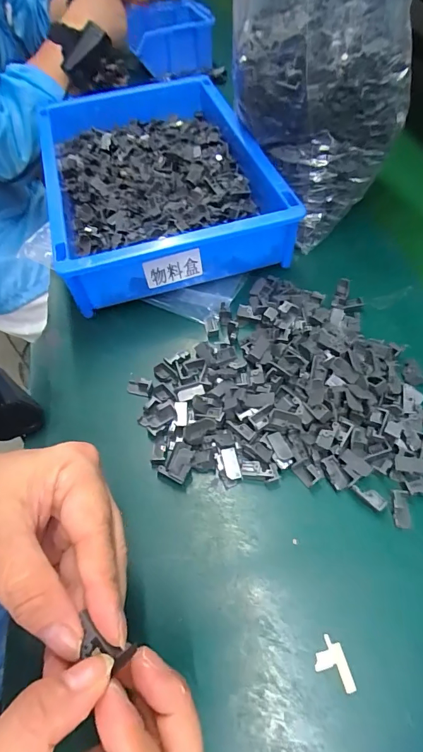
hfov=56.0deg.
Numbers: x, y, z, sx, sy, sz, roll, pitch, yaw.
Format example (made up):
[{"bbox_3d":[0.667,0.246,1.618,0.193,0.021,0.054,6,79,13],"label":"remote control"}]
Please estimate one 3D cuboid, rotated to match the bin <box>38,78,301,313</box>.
[{"bbox_3d":[-0.062,-0.214,0.434,0.201,0.073,0.324,-14,56,-9],"label":"bin"}]

